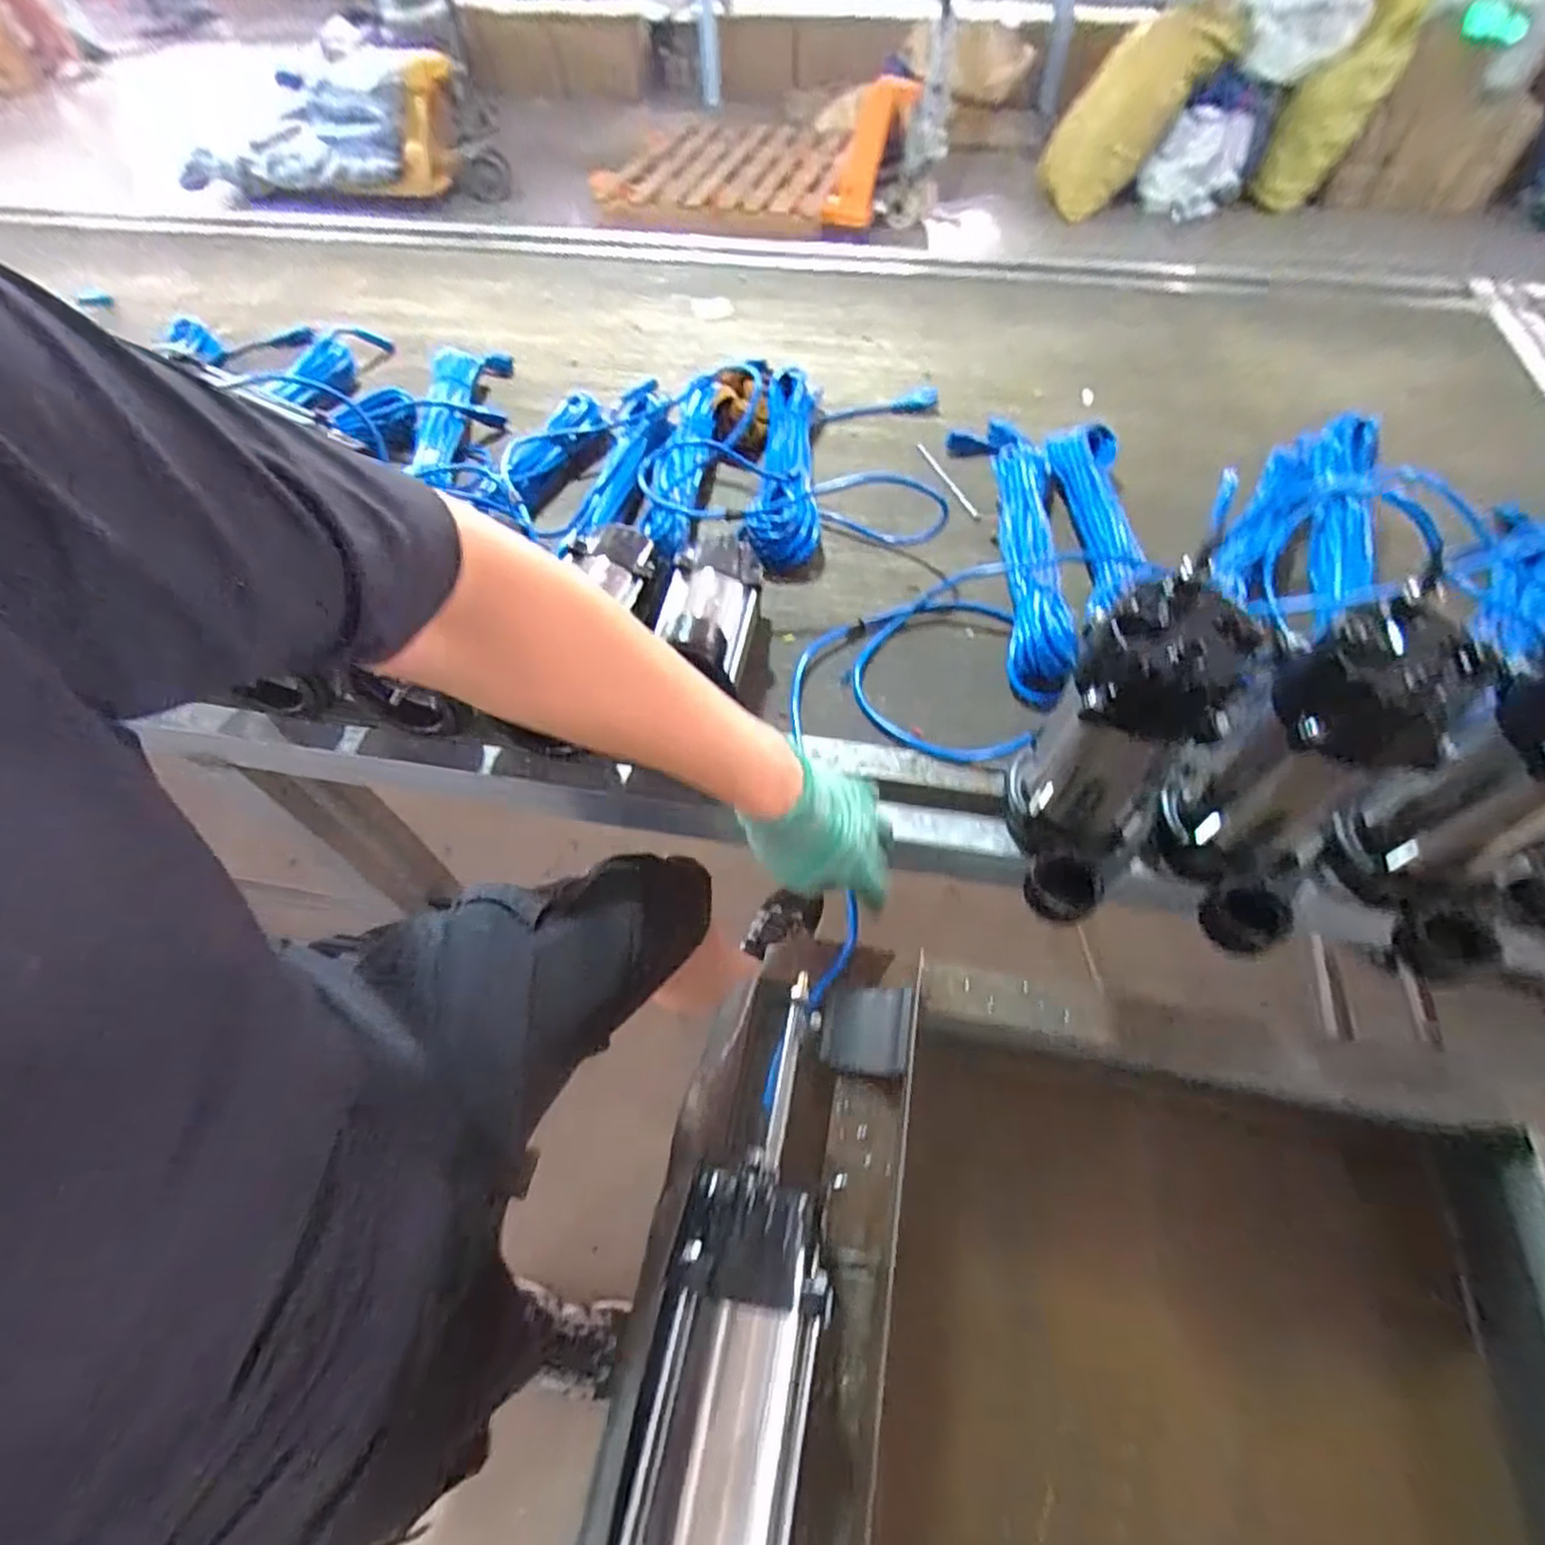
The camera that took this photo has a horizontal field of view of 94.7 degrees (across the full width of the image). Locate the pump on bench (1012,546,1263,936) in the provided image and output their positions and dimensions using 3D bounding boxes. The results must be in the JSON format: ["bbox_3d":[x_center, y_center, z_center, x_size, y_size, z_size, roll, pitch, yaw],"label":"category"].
[{"bbox_3d":[0.235,-0.005,0.516,0.110,0.242,0.130,31,63,20],"label":"pump on bench"}]

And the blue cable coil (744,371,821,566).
[{"bbox_3d":[0.024,-0.388,0.889,0.082,0.060,0.337,3,57,4],"label":"blue cable coil"}]

